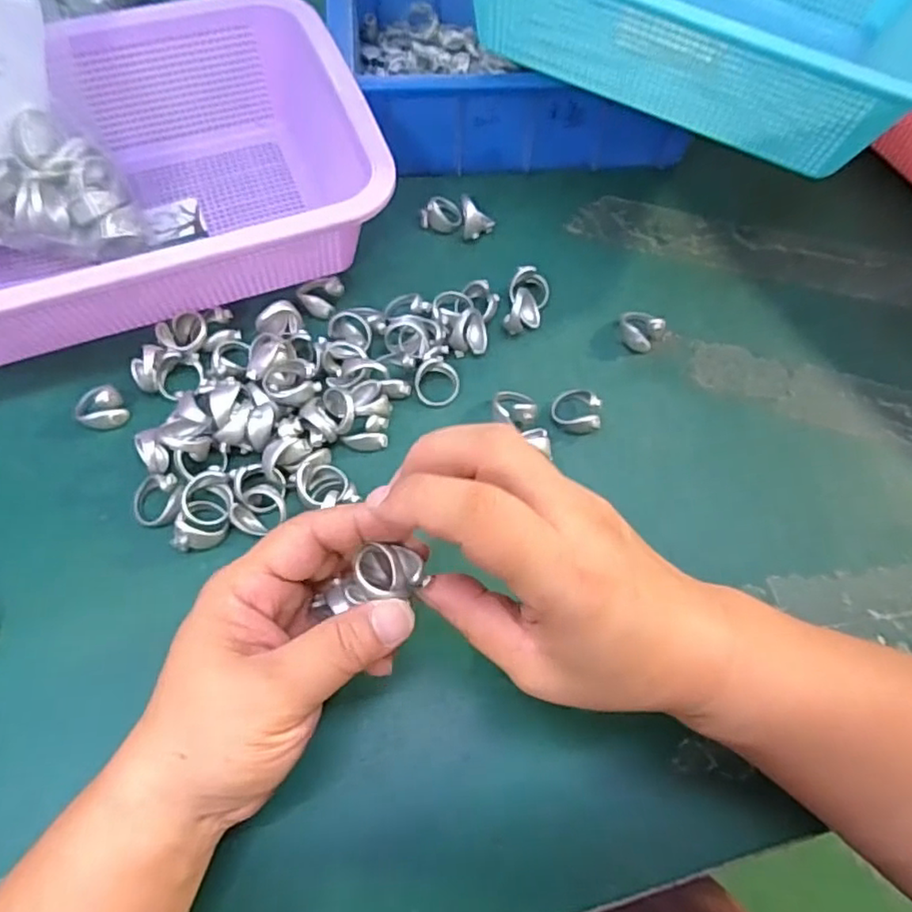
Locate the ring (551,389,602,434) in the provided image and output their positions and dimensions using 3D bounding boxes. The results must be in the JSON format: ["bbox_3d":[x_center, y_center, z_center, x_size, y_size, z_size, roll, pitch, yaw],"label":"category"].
[{"bbox_3d":[0.066,-0.025,0.343,0.025,0.013,0.023,1,65,-3],"label":"ring"}]

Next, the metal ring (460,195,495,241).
[{"bbox_3d":[0.013,-0.147,0.392,0.022,0.023,0.014,6,65,-1],"label":"metal ring"}]

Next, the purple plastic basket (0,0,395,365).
[{"bbox_3d":[-0.182,-0.150,0.353,0.264,0.078,0.176,-20,68,-12],"label":"purple plastic basket"}]

